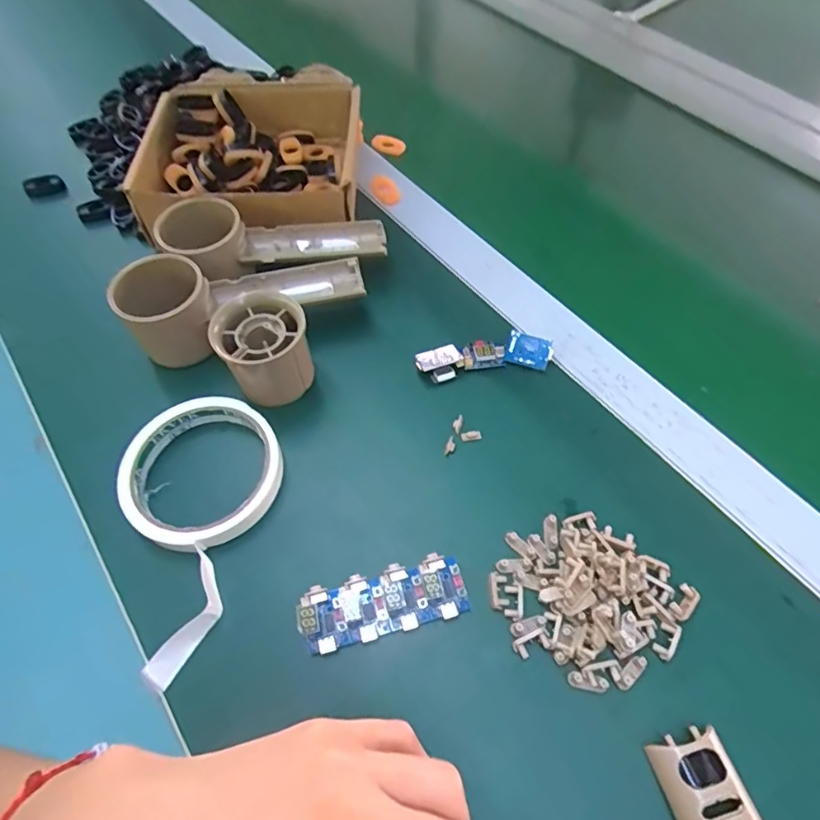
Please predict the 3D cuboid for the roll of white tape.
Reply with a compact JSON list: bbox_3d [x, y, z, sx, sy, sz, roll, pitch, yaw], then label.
[{"bbox_3d":[-0.130,0.061,0.301,0.084,0.022,0.152,15,59,9],"label":"roll of white tape"}]

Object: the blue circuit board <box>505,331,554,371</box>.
[{"bbox_3d":[0.080,-0.040,0.363,0.031,0.004,0.022,16,82,7],"label":"blue circuit board"}]

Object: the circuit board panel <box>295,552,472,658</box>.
[{"bbox_3d":[-0.014,0.101,0.283,0.086,0.011,0.033,-14,59,-8],"label":"circuit board panel"}]

